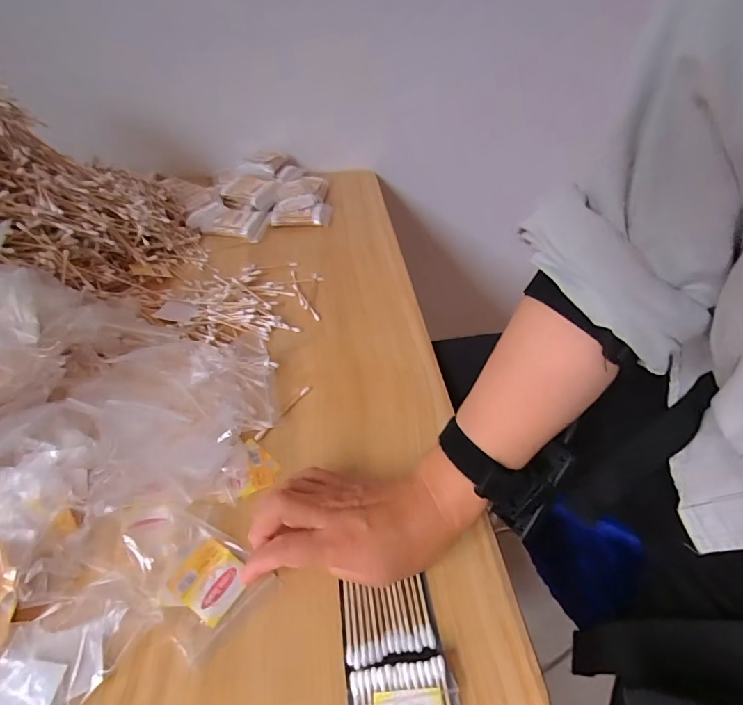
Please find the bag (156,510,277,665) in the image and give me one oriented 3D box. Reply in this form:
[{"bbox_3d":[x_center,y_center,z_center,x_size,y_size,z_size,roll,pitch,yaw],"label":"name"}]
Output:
[{"bbox_3d":[-0.119,0.149,0.296,0.080,0.011,0.061,34,52,27],"label":"bag"}]

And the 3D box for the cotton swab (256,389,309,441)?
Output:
[{"bbox_3d":[-0.080,0.054,0.399,0.007,0.006,0.072,25,48,20],"label":"cotton swab"}]

